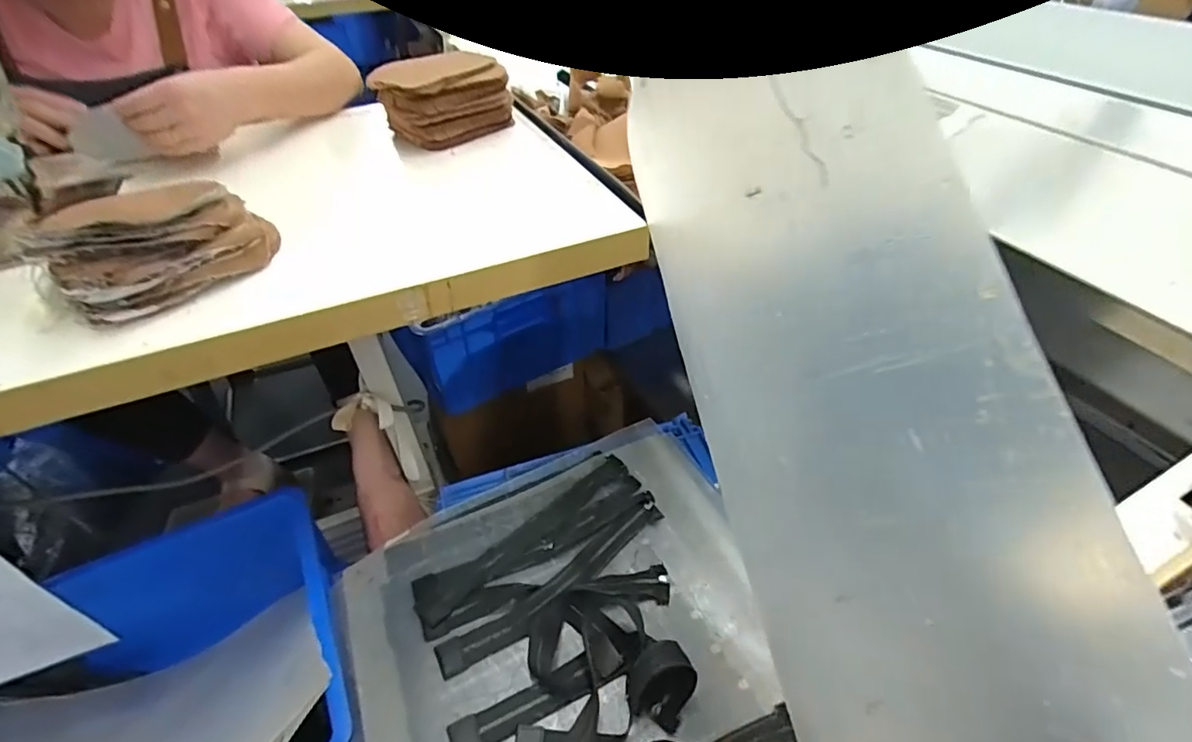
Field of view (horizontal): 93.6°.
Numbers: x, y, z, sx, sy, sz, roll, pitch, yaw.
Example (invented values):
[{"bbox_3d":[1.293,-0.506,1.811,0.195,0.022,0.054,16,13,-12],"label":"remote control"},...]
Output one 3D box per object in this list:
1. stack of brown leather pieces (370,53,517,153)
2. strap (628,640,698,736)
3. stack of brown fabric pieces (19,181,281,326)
[{"bbox_3d":[-0.198,-0.358,0.729,0.149,0.089,0.110,-34,52,-30],"label":"stack of brown leather pieces"},{"bbox_3d":[0.061,0.286,0.518,0.055,0.055,0.058,22,47,23],"label":"strap"},{"bbox_3d":[-0.380,-0.119,0.486,0.118,0.068,0.168,30,51,29],"label":"stack of brown fabric pieces"}]

